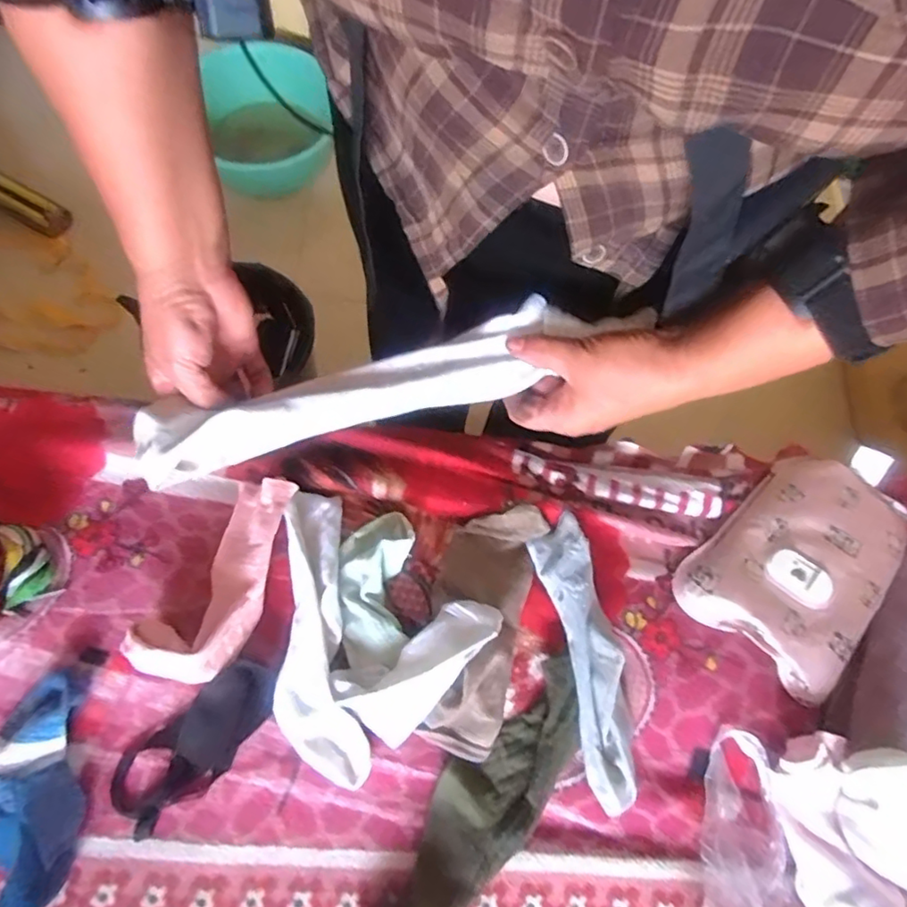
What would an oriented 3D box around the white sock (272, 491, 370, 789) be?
[{"bbox_3d":[-0.120,0.152,0.515,0.070,0.054,0.243,-9,62,-5],"label":"white sock"}]

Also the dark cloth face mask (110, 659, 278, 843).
[{"bbox_3d":[-0.206,0.228,0.477,0.061,0.026,0.144,42,85,19],"label":"dark cloth face mask"}]

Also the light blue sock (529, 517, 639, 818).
[{"bbox_3d":[0.115,0.172,0.524,0.050,0.051,0.243,-9,62,-6],"label":"light blue sock"}]

